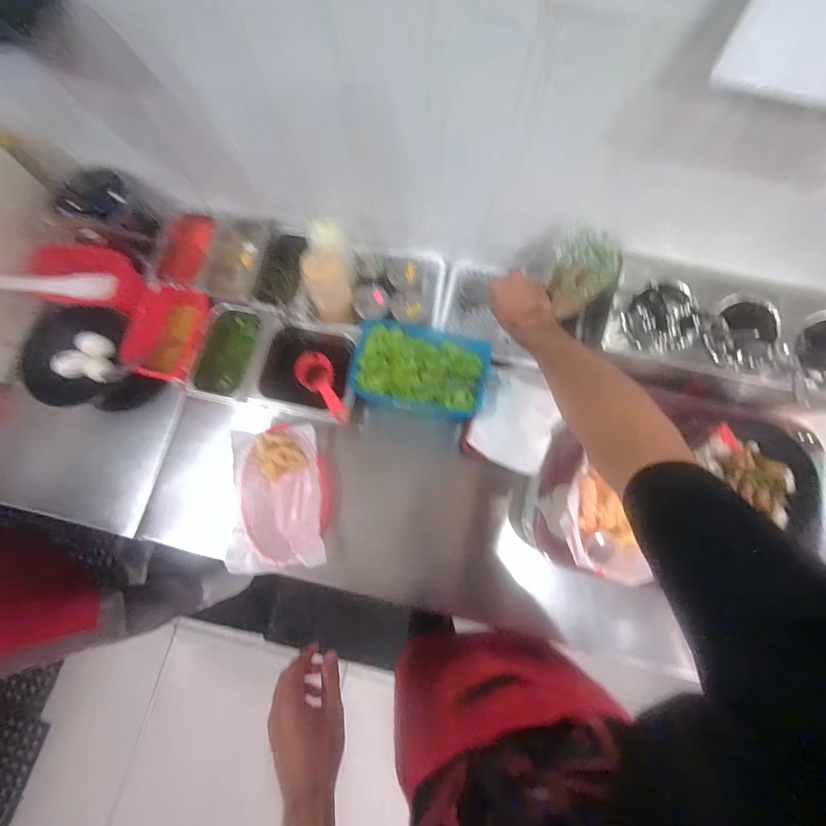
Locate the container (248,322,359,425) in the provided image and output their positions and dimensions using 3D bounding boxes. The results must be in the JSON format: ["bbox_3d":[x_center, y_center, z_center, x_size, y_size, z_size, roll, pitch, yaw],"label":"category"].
[{"bbox_3d":[-0.184,-0.077,0.682,0.177,0.085,0.159,3,77,0],"label":"container"}]

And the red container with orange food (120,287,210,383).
[{"bbox_3d":[-0.423,-0.139,0.670,0.105,0.046,0.166,17,78,3],"label":"red container with orange food"}]

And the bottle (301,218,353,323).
[{"bbox_3d":[-0.136,-0.219,0.627,0.067,0.169,0.080,-5,41,-1],"label":"bottle"}]

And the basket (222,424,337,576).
[{"bbox_3d":[-0.215,0.136,0.638,0.151,0.049,0.233,-2,77,-1],"label":"basket"}]

